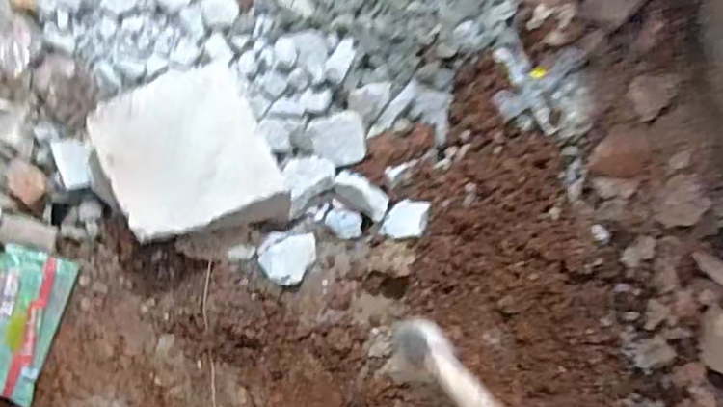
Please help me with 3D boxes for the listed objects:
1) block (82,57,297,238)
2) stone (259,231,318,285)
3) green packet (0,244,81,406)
[{"bbox_3d":[-0.224,-0.058,0.843,0.217,0.100,0.212,-16,89,-5],"label":"block"},{"bbox_3d":[-0.103,0.076,0.887,0.078,0.050,0.069,3,87,-4],"label":"stone"},{"bbox_3d":[-0.463,0.162,0.859,0.095,0.031,0.198,18,86,-3],"label":"green packet"}]

